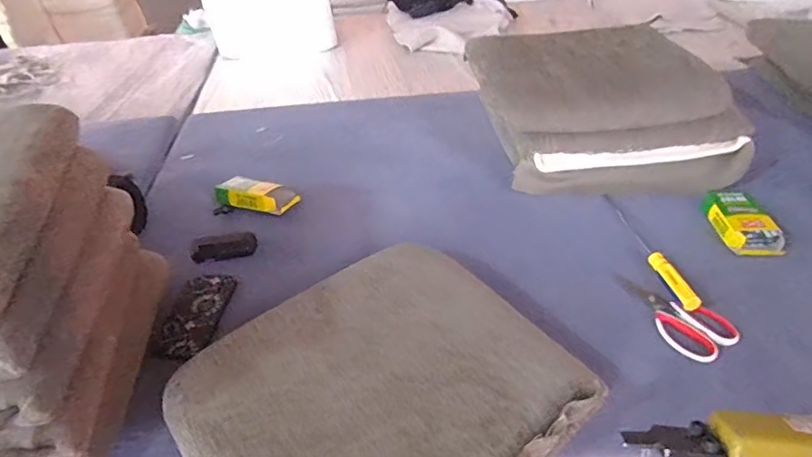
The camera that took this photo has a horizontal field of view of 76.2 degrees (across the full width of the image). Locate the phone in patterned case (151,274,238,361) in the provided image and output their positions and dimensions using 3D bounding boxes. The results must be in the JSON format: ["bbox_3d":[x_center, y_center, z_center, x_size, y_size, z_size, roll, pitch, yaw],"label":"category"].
[{"bbox_3d":[-0.323,0.131,0.792,0.077,0.015,0.161,1,40,6],"label":"phone in patterned case"}]

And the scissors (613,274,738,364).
[{"bbox_3d":[0.382,0.119,0.761,0.096,0.017,0.178,-23,43,-22],"label":"scissors"}]

